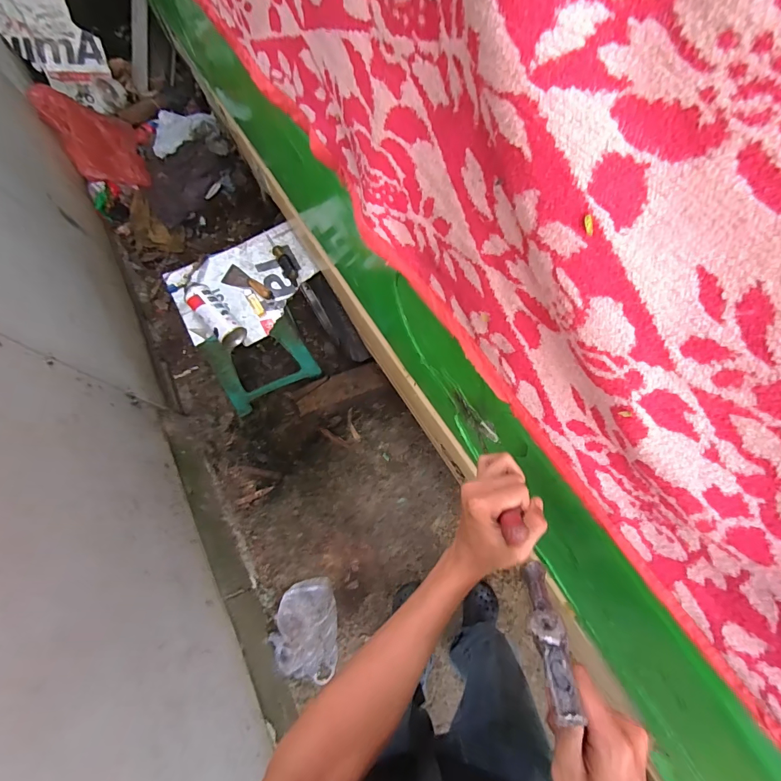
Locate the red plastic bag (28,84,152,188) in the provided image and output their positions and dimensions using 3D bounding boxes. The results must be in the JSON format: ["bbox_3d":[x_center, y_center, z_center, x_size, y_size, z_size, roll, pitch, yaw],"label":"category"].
[{"bbox_3d":[-1.040,-0.892,1.426,0.239,0.276,0.296,-34,75,-9],"label":"red plastic bag"}]

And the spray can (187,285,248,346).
[{"bbox_3d":[-0.442,-0.190,0.981,0.069,0.068,0.185,-41,76,-11],"label":"spray can"}]

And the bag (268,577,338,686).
[{"bbox_3d":[-0.266,0.726,1.220,0.177,0.098,0.246,-6,72,0],"label":"bag"}]

